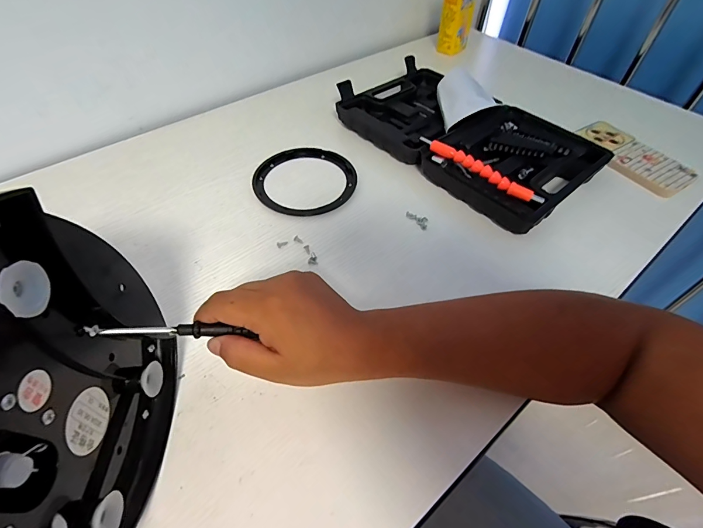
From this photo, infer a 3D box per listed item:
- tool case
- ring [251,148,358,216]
[{"bbox_3d":[0.155,-0.193,0.531,0.216,0.043,0.350,-35,60,-26],"label":"tool case"},{"bbox_3d":[-0.061,-0.111,0.485,0.131,0.006,0.126,1,51,-1],"label":"ring"}]

